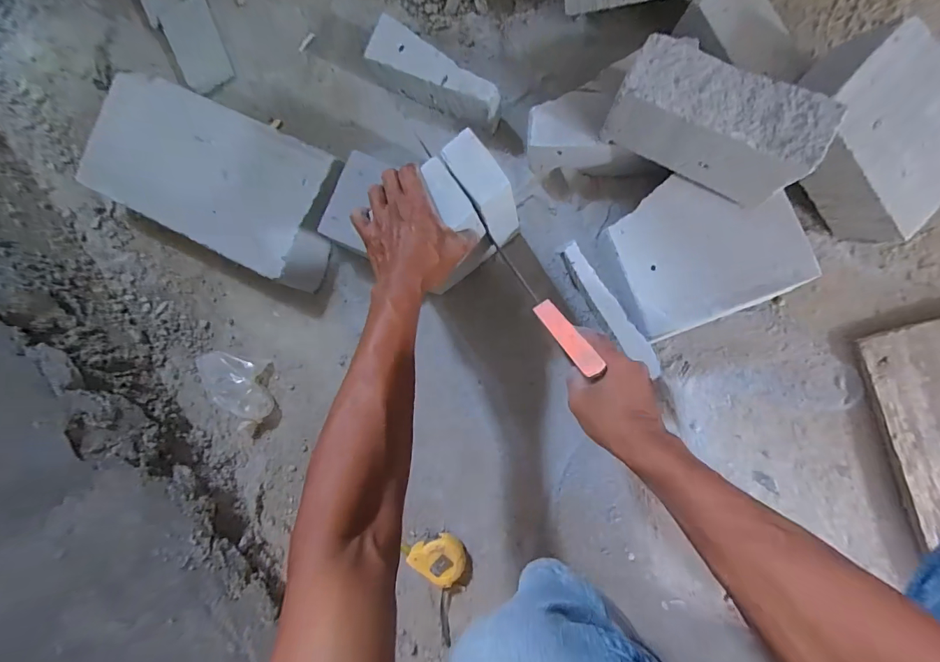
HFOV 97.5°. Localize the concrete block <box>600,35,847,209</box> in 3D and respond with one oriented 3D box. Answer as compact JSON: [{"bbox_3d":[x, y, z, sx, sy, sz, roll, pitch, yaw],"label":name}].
[{"bbox_3d":[0.259,-0.225,0.450,0.194,0.105,0.086,32,96,9],"label":"concrete block"}]

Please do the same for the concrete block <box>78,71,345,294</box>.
[{"bbox_3d":[-0.387,-0.234,0.642,0.400,0.088,0.201,26,95,10],"label":"concrete block"}]

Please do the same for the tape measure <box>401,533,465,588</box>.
[{"bbox_3d":[-0.041,0.324,0.599,0.077,0.044,0.069,39,97,9],"label":"tape measure"}]

